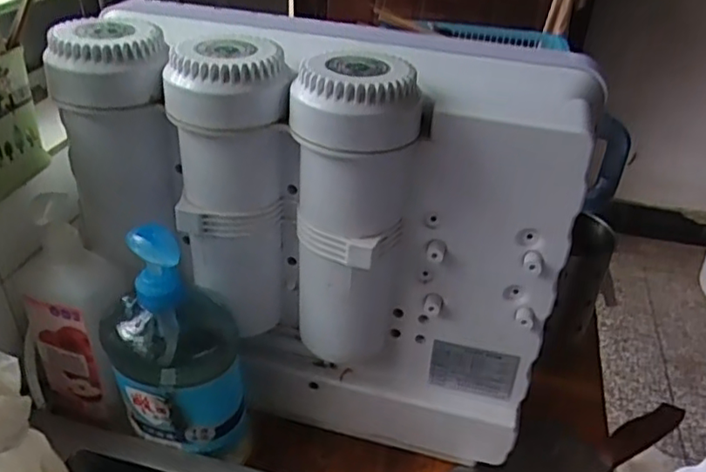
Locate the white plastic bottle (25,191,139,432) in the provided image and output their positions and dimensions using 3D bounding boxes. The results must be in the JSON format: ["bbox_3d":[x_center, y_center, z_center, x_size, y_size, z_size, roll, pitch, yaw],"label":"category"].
[{"bbox_3d":[-0.251,0.074,0.570,0.092,0.216,0.062,10,35,10],"label":"white plastic bottle"}]

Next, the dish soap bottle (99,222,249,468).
[{"bbox_3d":[-0.156,0.093,0.537,0.106,0.235,0.077,-11,37,-19],"label":"dish soap bottle"}]

